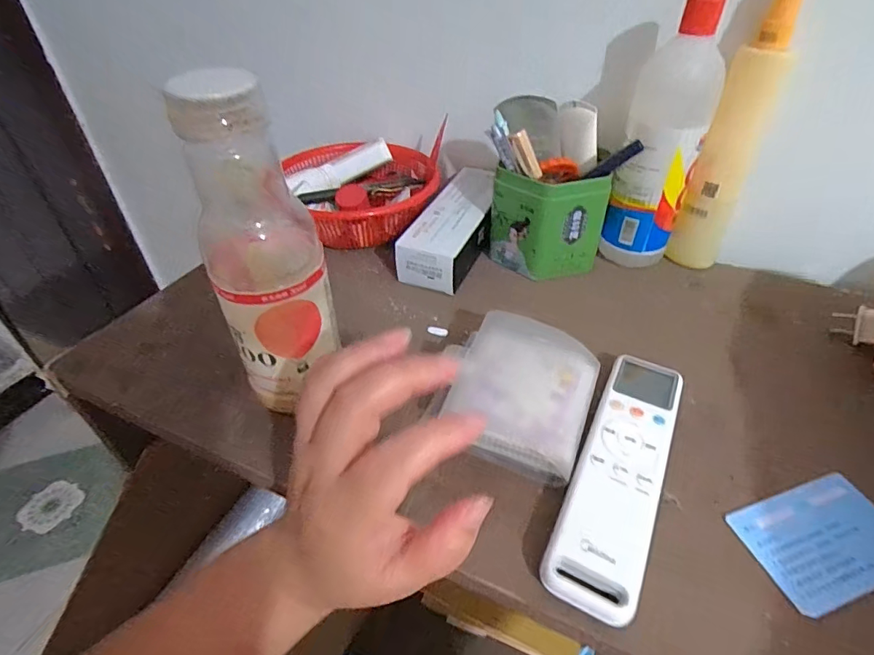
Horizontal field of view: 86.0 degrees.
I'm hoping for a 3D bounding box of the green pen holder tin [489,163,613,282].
[{"bbox_3d":[0.097,-0.094,0.413,0.065,0.085,0.072,-26,47,-26],"label":"green pen holder tin"}]

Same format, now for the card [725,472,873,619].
[{"bbox_3d":[0.209,0.114,0.252,0.084,0.004,0.055,-13,43,-13],"label":"card"}]

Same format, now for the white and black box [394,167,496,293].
[{"bbox_3d":[0.020,-0.097,0.448,0.058,0.046,0.150,16,44,18],"label":"white and black box"}]

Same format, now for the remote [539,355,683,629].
[{"bbox_3d":[0.109,0.081,0.276,0.045,0.015,0.168,19,45,21],"label":"remote"}]

